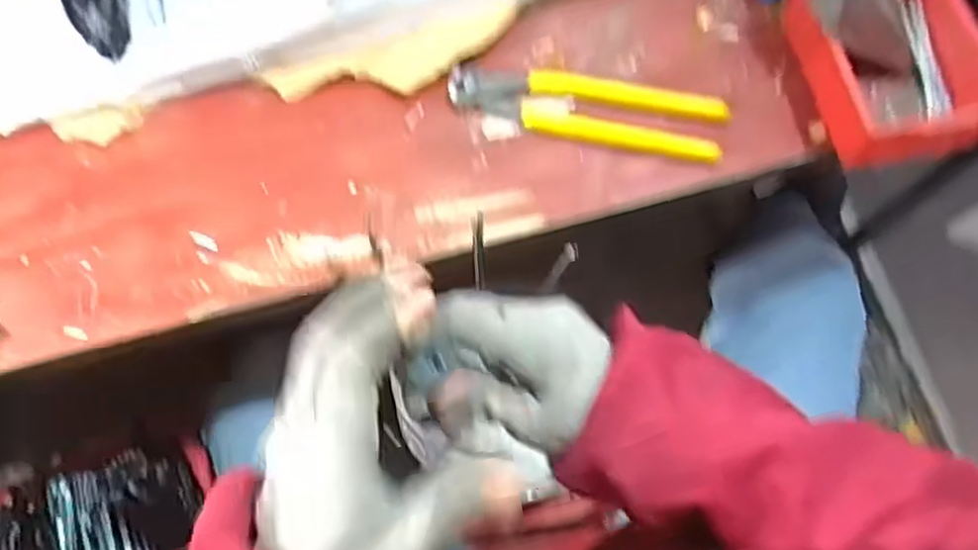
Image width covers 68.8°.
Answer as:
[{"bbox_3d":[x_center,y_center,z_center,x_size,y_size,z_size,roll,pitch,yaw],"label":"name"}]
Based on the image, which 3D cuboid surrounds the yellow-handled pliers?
[{"bbox_3d":[0.069,-0.122,0.515,0.193,0.012,0.051,13,74,6],"label":"yellow-handled pliers"}]

